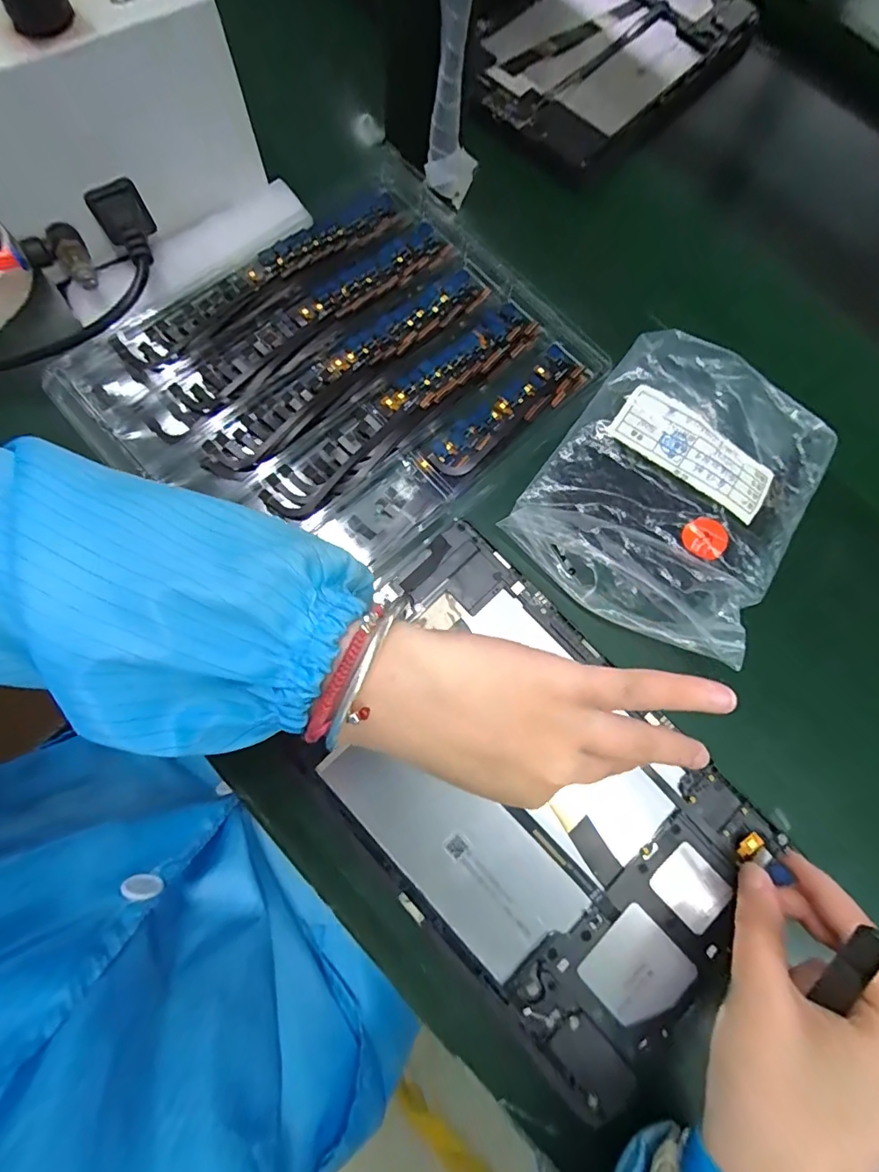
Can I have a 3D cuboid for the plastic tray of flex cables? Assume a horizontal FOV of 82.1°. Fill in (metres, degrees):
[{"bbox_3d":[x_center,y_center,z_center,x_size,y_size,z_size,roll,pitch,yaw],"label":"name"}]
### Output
[{"bbox_3d":[-0.056,-0.126,0.302,0.253,0.015,0.218,-43,83,-13],"label":"plastic tray of flex cables"}]

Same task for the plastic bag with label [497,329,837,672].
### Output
[{"bbox_3d":[0.137,-0.058,0.287,0.137,0.031,0.166,35,76,4],"label":"plastic bag with label"}]

